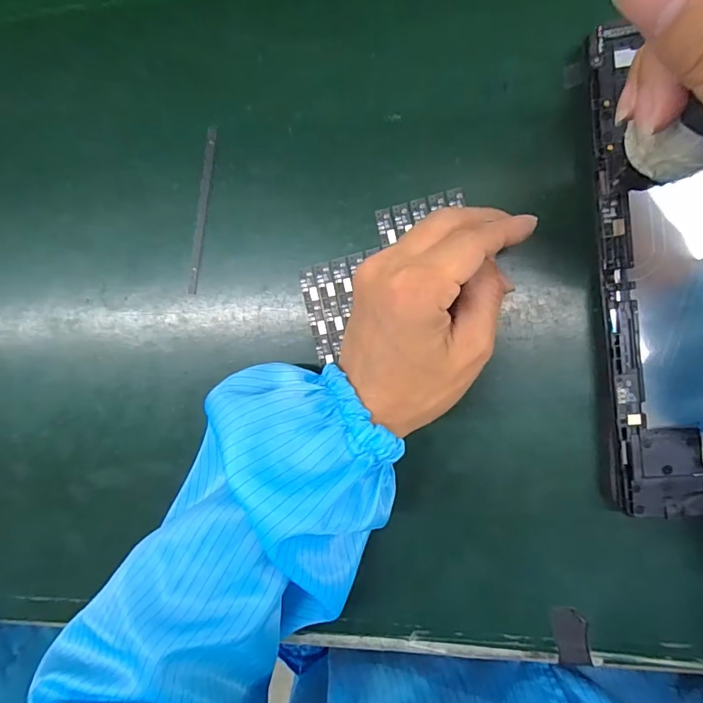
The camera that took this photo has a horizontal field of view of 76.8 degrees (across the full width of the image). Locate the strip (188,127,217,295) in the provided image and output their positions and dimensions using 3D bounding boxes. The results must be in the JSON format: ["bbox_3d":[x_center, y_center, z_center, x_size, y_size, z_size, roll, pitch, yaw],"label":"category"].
[{"bbox_3d":[-0.089,-0.084,0.267,0.007,0.004,0.099,8,93,9],"label":"strip"}]

